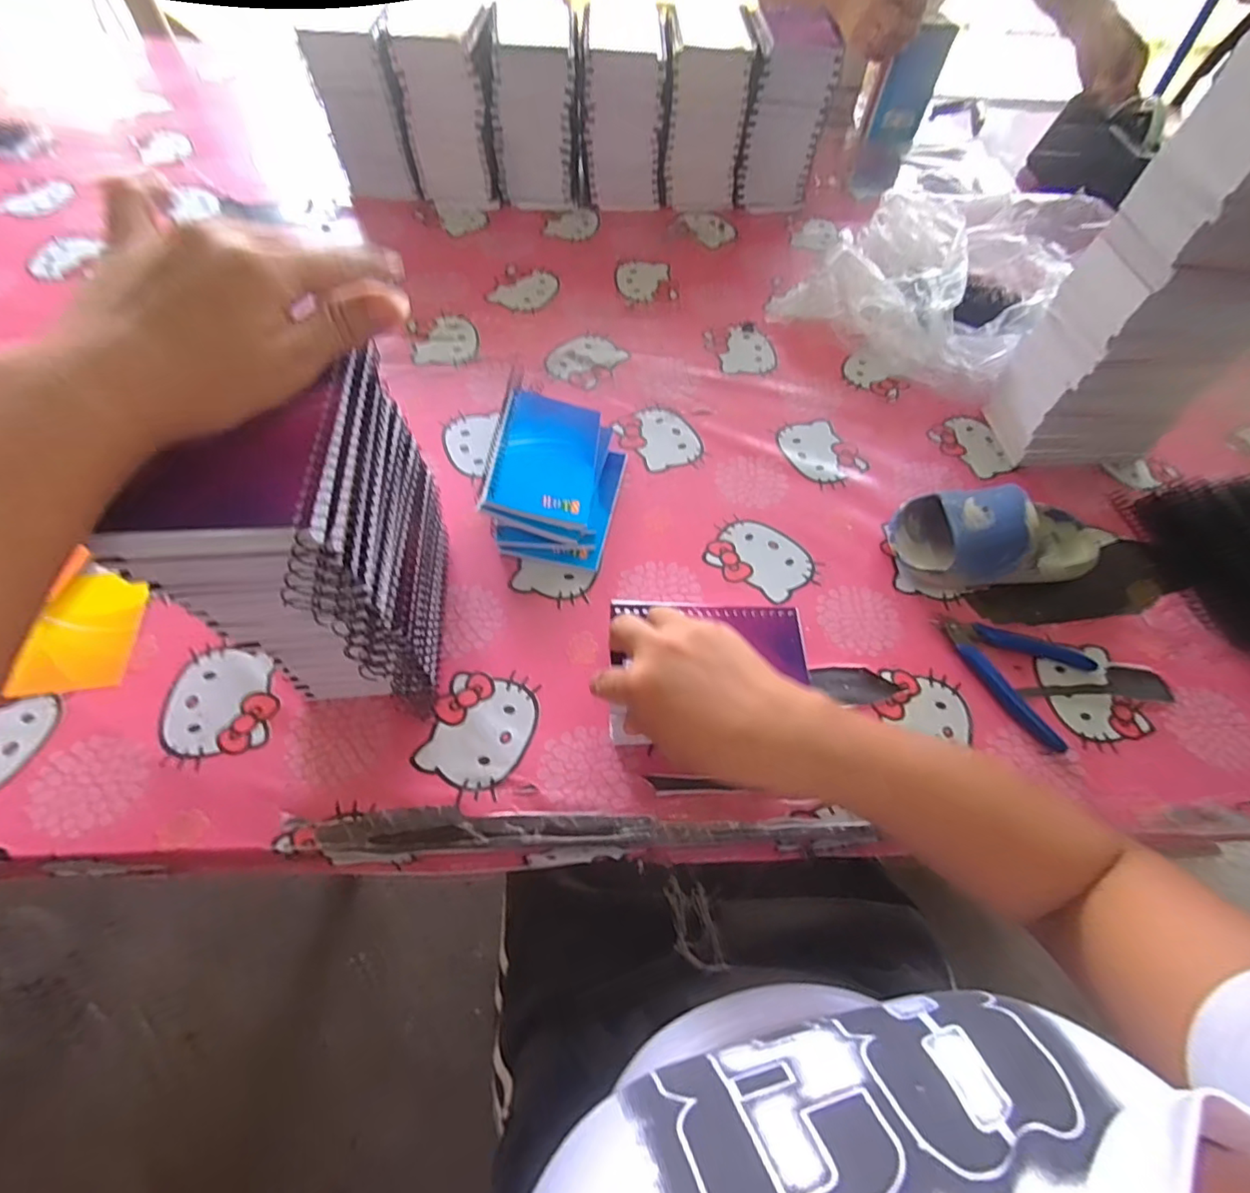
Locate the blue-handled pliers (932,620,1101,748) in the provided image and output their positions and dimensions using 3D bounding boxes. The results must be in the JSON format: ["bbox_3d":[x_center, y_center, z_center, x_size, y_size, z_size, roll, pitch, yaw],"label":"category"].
[{"bbox_3d":[0.297,0.050,0.426,0.111,0.010,0.093,35,64,15],"label":"blue-handled pliers"}]

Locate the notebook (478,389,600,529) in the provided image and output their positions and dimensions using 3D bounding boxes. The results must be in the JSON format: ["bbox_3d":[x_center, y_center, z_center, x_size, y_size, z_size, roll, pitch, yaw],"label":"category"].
[{"bbox_3d":[-0.066,-0.119,0.464,0.084,0.009,0.132,12,59,-11],"label":"notebook"}]

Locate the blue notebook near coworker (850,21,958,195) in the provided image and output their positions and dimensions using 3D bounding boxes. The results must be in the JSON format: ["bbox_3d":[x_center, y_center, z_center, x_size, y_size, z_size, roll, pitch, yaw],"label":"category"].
[{"bbox_3d":[0.428,-0.758,0.865,0.080,0.200,0.016,6,49,-2],"label":"blue notebook near coworker"}]

